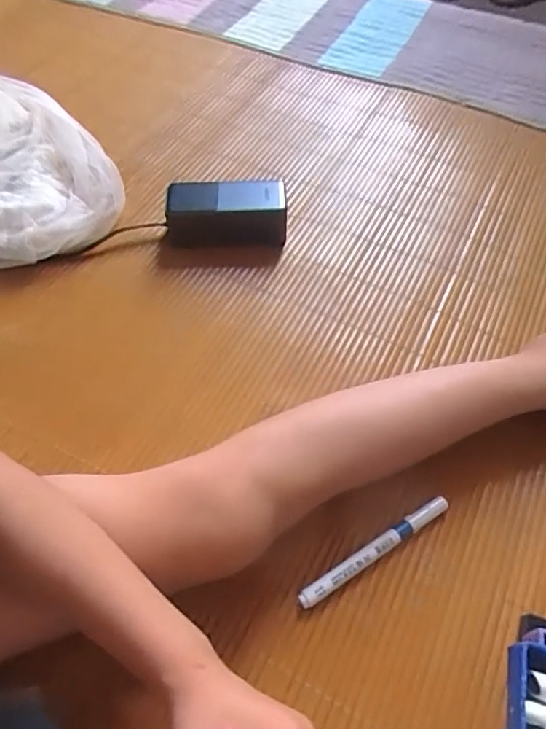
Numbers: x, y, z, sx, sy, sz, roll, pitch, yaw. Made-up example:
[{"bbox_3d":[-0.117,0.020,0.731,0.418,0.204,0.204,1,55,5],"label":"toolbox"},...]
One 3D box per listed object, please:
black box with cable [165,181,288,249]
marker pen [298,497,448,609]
[{"bbox_3d":[-0.053,-0.169,0.612,0.138,0.054,0.053,2,54,2],"label":"black box with cable"},{"bbox_3d":[0.078,0.140,0.409,0.137,0.013,0.012,-28,61,-18],"label":"marker pen"}]

